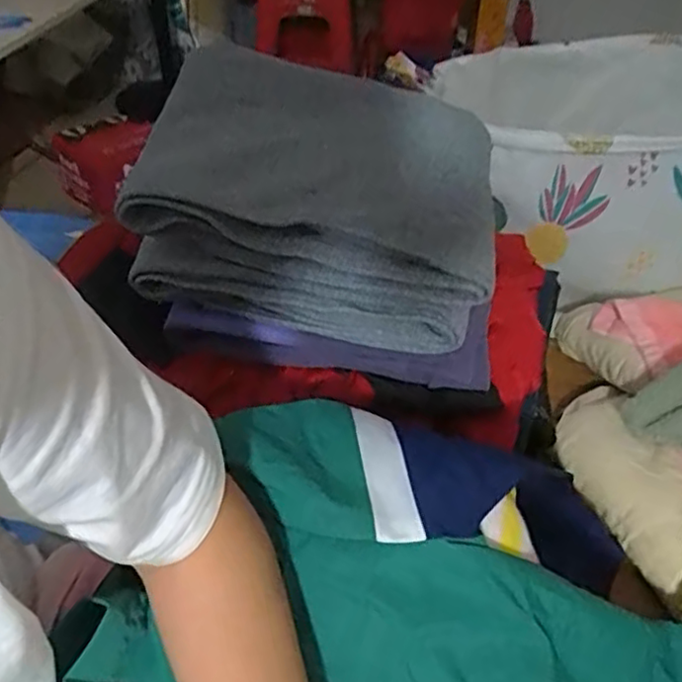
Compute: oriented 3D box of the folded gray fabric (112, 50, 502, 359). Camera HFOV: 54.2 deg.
[{"bbox_3d":[-0.012,-0.131,0.608,0.285,0.157,0.221,8,40,8],"label":"folded gray fabric"}]

